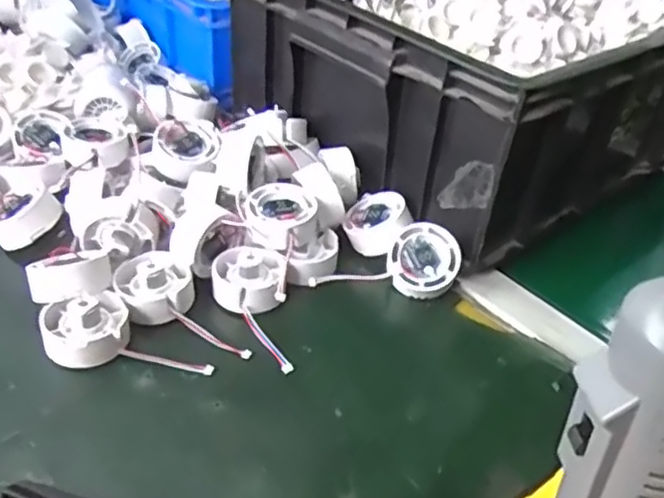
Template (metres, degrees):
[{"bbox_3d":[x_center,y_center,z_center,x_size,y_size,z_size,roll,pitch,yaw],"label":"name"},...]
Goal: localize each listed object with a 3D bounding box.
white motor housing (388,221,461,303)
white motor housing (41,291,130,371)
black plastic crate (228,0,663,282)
[{"bbox_3d":[0.071,0.011,0.534,0.053,0.028,0.058,43,82,13],"label":"white motor housing"},{"bbox_3d":[-0.164,0.052,0.450,0.055,0.034,0.047,-16,42,-26],"label":"white motor housing"},{"bbox_3d":[0.155,-0.203,0.714,0.443,0.170,0.387,-26,47,-35],"label":"black plastic crate"}]

